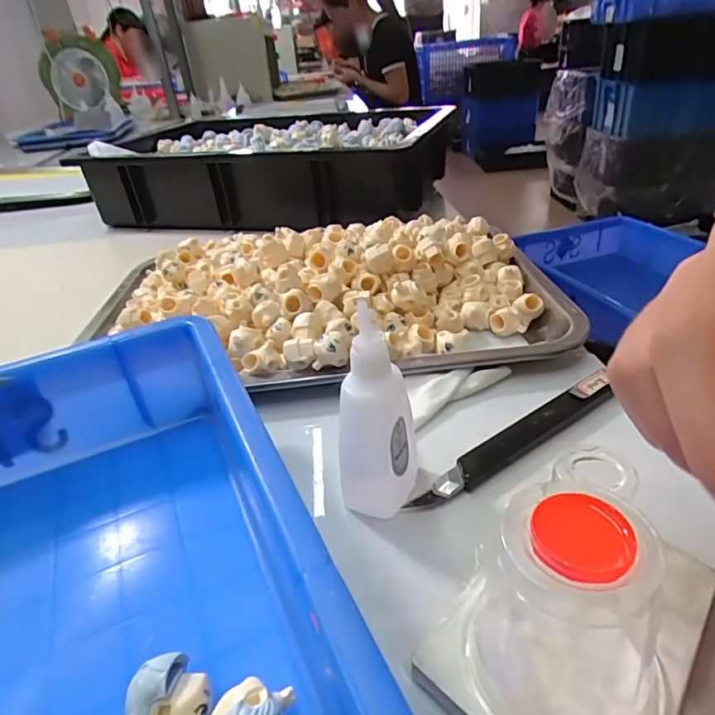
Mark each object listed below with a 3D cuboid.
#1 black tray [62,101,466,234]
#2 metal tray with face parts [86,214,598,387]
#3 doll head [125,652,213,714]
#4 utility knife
[{"bbox_3d":[-0.110,-0.261,0.698,0.441,0.097,0.297,5,34,16],"label":"black tray"},{"bbox_3d":[-0.033,-0.058,0.393,0.342,0.056,0.231,-6,31,-1],"label":"metal tray with face parts"},{"bbox_3d":[-0.056,0.108,0.155,0.023,0.025,0.022,-4,31,2],"label":"doll head"},{"bbox_3d":[0.083,0.042,0.257,0.137,0.014,0.018,-24,36,-28],"label":"utility knife"}]

